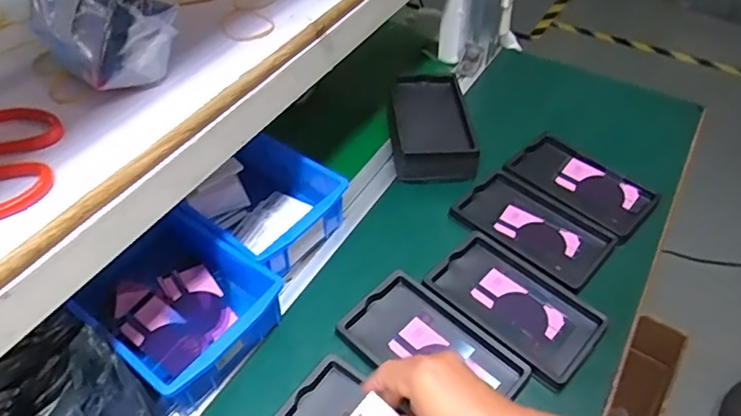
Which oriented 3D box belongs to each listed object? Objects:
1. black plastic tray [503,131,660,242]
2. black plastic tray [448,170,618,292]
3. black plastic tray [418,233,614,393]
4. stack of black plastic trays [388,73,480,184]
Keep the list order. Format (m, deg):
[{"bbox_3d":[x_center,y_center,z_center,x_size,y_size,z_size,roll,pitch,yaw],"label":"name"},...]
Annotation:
[{"bbox_3d":[0.251,-0.030,0.653,0.157,0.021,0.092,37,56,28],"label":"black plastic tray"},{"bbox_3d":[0.180,0.020,0.609,0.159,0.012,0.100,35,56,27],"label":"black plastic tray"},{"bbox_3d":[0.141,0.094,0.538,0.156,0.012,0.098,37,56,27],"label":"black plastic tray"},{"bbox_3d":[0.074,-0.110,0.696,0.102,0.050,0.164,0,48,-2],"label":"stack of black plastic trays"}]

